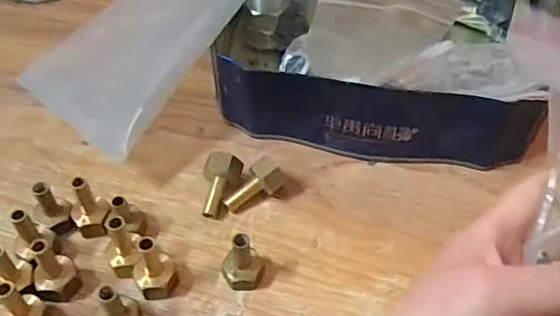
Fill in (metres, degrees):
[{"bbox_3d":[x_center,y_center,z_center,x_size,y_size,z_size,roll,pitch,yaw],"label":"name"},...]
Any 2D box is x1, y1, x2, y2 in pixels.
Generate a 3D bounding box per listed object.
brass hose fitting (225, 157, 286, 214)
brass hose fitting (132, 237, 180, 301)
[{"bbox_3d":[-0.018,0.019,0.371,0.043,0.019,0.022,-41,62,-12],"label":"brass hose fitting"},{"bbox_3d":[-0.072,0.061,0.317,0.023,0.042,0.021,0,48,0],"label":"brass hose fitting"}]

